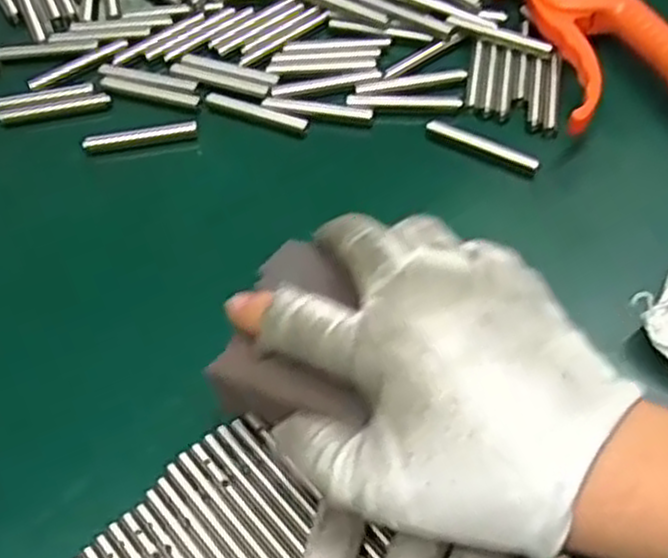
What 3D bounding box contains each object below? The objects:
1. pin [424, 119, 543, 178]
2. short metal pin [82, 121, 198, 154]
[{"bbox_3d":[0.073,-0.064,0.387,0.058,0.009,0.008,26,63,20],"label":"pin"},{"bbox_3d":[-0.099,-0.073,0.406,0.057,0.007,0.008,-11,58,-2],"label":"short metal pin"}]

